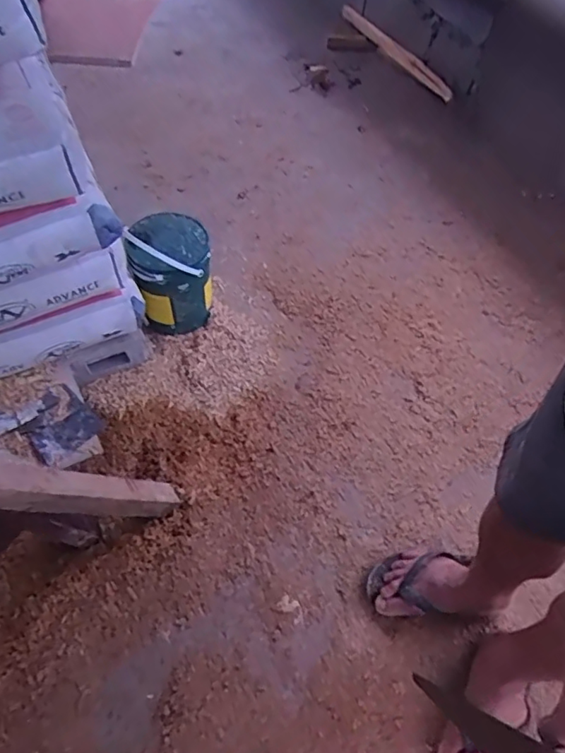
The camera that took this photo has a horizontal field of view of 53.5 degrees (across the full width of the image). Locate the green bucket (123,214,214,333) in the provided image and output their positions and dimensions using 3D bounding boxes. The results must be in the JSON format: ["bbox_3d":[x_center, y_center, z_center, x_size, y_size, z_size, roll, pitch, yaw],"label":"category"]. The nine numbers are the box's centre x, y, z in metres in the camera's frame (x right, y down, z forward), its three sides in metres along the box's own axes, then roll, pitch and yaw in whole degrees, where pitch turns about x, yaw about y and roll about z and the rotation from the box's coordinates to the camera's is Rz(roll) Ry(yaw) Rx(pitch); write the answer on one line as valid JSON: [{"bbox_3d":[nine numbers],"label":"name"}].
[{"bbox_3d":[-0.241,-0.222,1.235,0.163,0.244,0.157,2,55,-3],"label":"green bucket"}]

